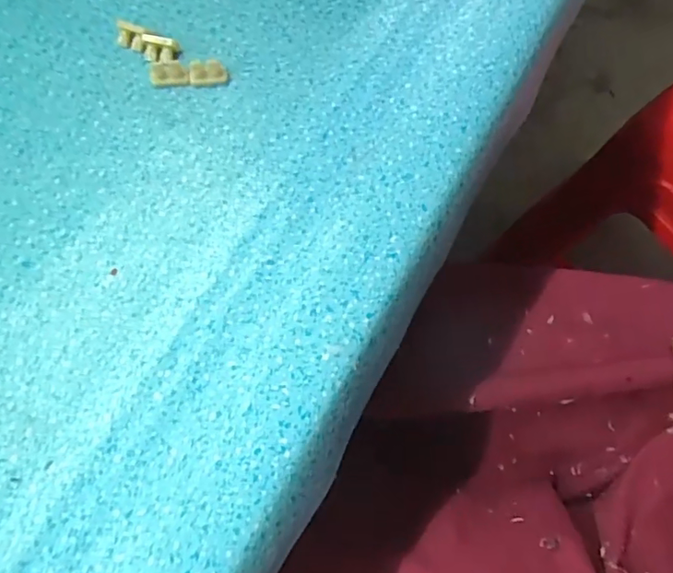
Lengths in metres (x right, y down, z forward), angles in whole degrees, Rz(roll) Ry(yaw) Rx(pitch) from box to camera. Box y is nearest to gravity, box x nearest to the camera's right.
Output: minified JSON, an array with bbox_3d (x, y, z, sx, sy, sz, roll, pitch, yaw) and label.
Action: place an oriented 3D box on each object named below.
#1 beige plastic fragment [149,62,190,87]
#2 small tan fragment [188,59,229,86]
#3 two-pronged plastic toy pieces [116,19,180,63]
[{"bbox_3d":[-0.078,-0.099,0.254,0.017,0.009,0.007,-3,69,-4],"label":"beige plastic fragment"},{"bbox_3d":[-0.060,-0.100,0.254,0.018,0.010,0.006,-4,69,-4],"label":"small tan fragment"},{"bbox_3d":[-0.091,-0.117,0.260,0.030,0.009,0.011,28,70,9],"label":"two-pronged plastic toy pieces"}]

